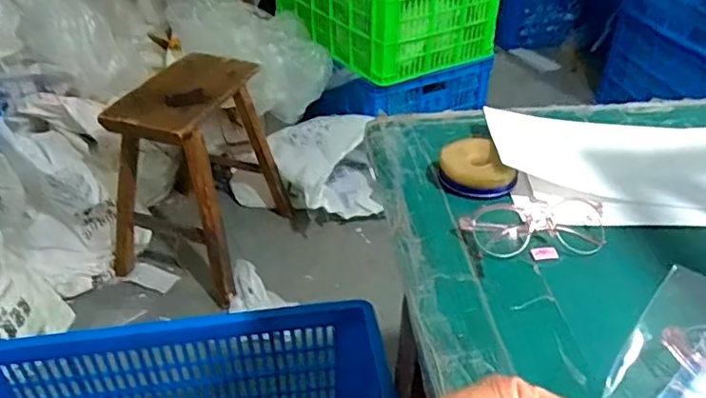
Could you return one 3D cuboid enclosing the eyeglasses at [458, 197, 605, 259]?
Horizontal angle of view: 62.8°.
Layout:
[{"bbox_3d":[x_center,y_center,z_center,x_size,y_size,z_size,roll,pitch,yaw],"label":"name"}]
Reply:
[{"bbox_3d":[0.156,0.025,0.488,0.120,0.025,0.045,-5,37,-7],"label":"eyeglasses"}]

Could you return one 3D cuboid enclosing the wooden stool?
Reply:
[{"bbox_3d":[-0.403,-0.081,1.500,0.368,0.456,0.433,15,39,18],"label":"wooden stool"}]

